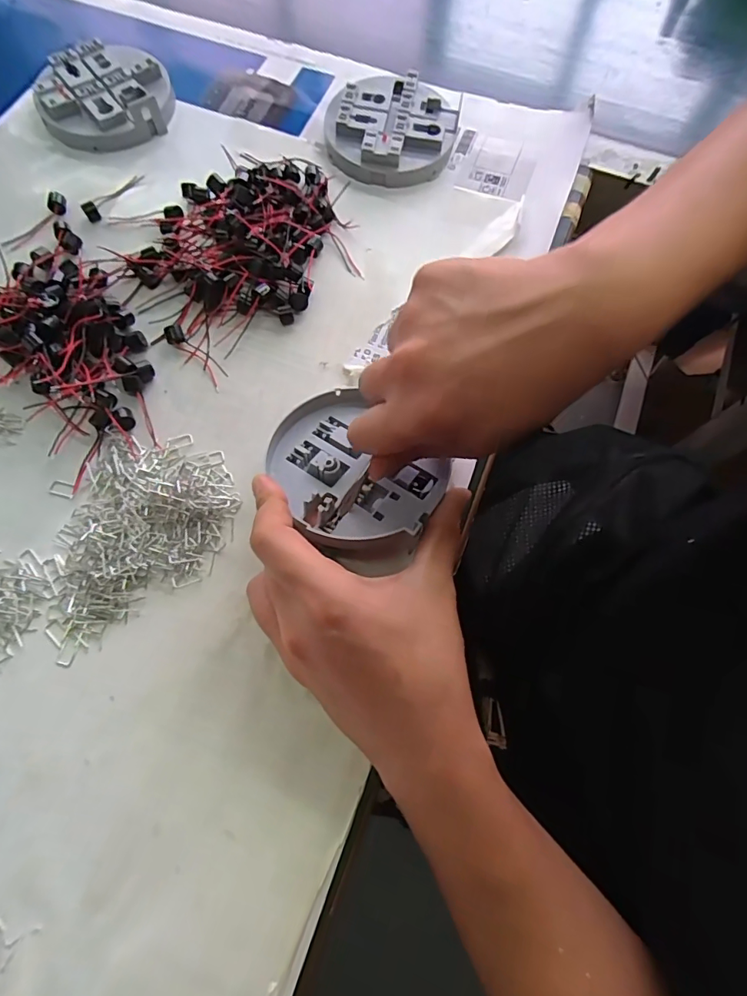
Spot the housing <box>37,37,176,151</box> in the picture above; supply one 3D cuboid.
[{"bbox_3d":[-0.213,-0.323,0.382,0.091,0.024,0.092,-4,72,-3],"label":"housing"}]

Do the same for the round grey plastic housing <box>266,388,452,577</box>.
[{"bbox_3d":[-0.012,-0.014,0.270,0.106,0.030,0.085,40,75,11],"label":"round grey plastic housing"}]

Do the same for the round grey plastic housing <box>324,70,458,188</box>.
[{"bbox_3d":[0.015,-0.294,0.379,0.097,0.025,0.101,0,72,-1],"label":"round grey plastic housing"}]

